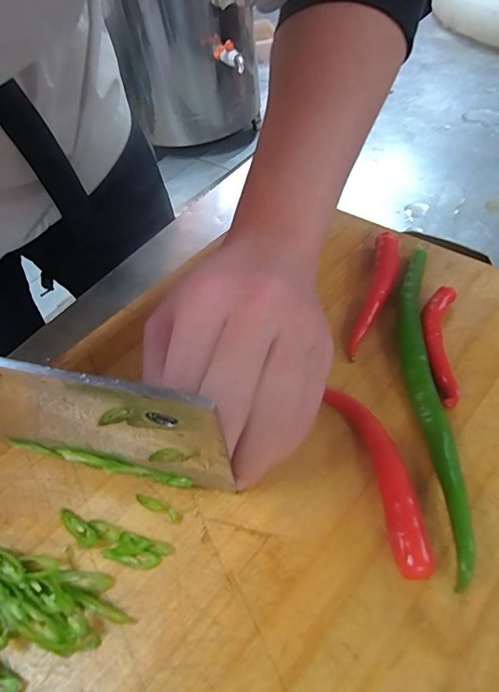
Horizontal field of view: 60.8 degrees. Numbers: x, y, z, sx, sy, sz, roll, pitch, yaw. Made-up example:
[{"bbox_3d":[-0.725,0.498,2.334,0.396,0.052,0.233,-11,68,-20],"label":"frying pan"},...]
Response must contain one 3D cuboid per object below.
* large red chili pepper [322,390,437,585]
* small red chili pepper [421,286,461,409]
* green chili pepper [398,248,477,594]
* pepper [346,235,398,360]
[{"bbox_3d":[0.056,0.052,0.184,0.016,0.015,0.087,-15,52,-3],"label":"large red chili pepper"},{"bbox_3d":[0.098,-0.002,0.220,0.015,0.013,0.070,6,54,13],"label":"small red chili pepper"},{"bbox_3d":[0.085,0.015,0.208,0.018,0.014,0.180,3,53,10],"label":"green chili pepper"},{"bbox_3d":[0.075,-0.032,0.250,0.016,0.014,0.094,12,55,16],"label":"pepper"}]

